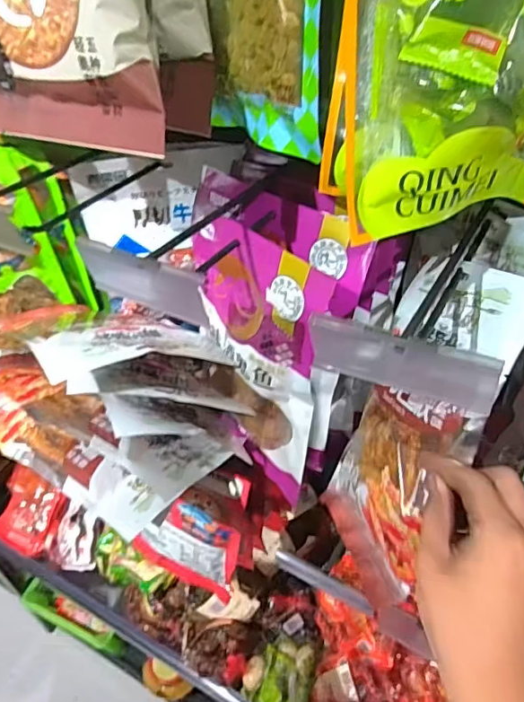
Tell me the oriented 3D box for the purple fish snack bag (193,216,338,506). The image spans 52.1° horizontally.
[{"bbox_3d":[-0.015,0.016,0.503,0.033,0.273,0.156,-29,50,-31],"label":"purple fish snack bag"}]

